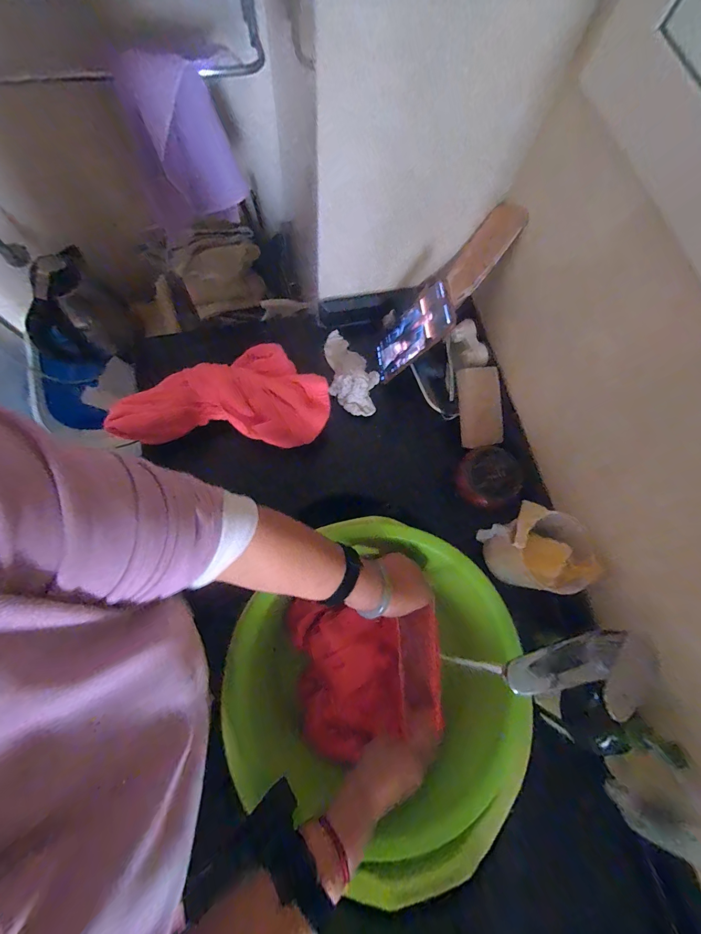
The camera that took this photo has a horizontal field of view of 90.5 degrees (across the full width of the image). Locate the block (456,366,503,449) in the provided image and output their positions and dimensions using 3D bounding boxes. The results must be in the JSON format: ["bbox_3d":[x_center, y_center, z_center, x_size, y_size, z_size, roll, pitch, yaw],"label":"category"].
[{"bbox_3d":[0.195,-0.090,0.526,0.057,0.026,0.118,-4,89,0],"label":"block"}]

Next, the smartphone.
[{"bbox_3d":[0.087,-0.191,0.504,0.008,0.150,0.083,6,67,-32],"label":"smartphone"}]

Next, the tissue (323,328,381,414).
[{"bbox_3d":[0.003,-0.153,0.546,0.080,0.033,0.148,-8,74,-1],"label":"tissue"}]

